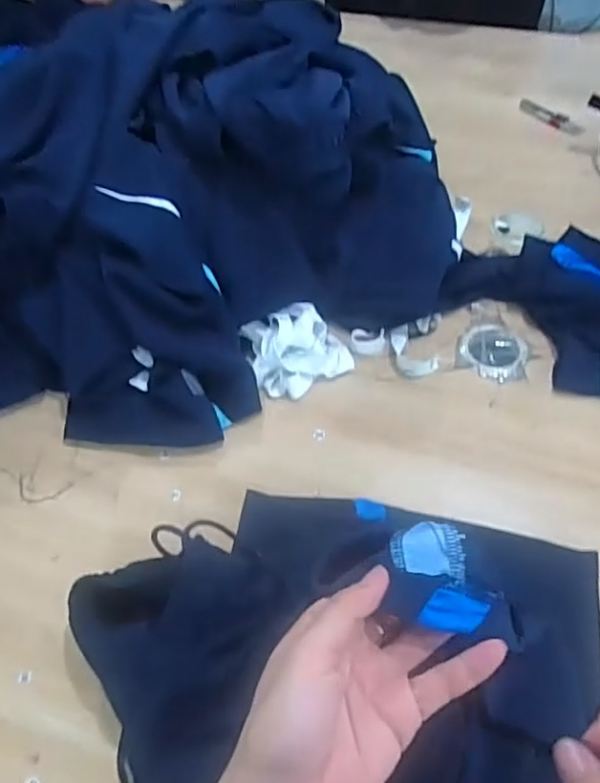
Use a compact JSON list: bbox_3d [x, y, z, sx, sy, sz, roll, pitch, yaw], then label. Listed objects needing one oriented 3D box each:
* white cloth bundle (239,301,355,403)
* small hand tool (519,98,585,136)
[{"bbox_3d":[-0.001,-0.045,0.622,0.095,0.044,0.082,-18,56,-9],"label":"white cloth bundle"},{"bbox_3d":[0.353,-0.387,0.856,0.030,0.007,0.105,-34,62,-20],"label":"small hand tool"}]

